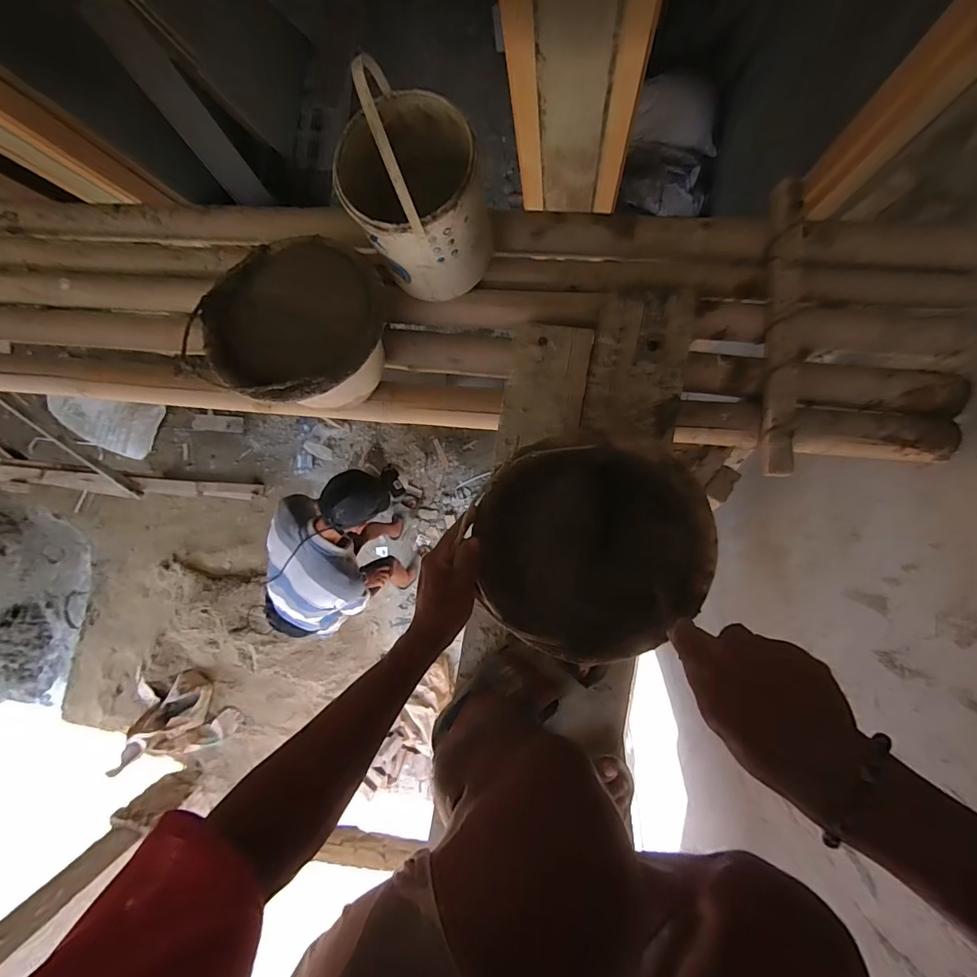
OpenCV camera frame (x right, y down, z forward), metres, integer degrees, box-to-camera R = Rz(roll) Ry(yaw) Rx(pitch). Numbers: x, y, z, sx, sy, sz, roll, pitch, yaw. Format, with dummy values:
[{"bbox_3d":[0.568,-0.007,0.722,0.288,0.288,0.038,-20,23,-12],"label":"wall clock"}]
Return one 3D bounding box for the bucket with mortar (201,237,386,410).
[{"bbox_3d":[-0.264,-0.237,0.665,0.254,0.163,0.236,0,92,9],"label":"bucket with mortar"}]

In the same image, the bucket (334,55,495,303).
[{"bbox_3d":[-0.099,-0.400,0.594,0.178,0.266,0.203,-33,87,9],"label":"bucket"}]

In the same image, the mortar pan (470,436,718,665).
[{"bbox_3d":[0.114,0.059,0.524,0.251,0.102,0.231,0,92,9],"label":"mortar pan"}]

